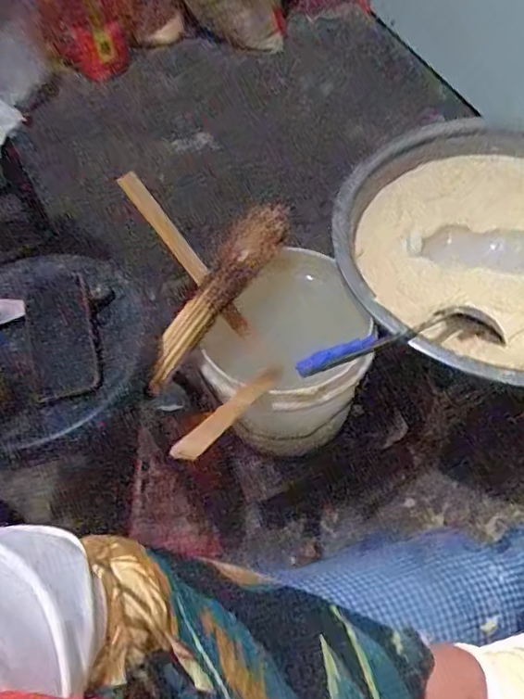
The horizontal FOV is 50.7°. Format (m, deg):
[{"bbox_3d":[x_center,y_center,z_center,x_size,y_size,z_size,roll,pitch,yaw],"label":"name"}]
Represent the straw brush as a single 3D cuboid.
[{"bbox_3d":[-0.063,-0.092,0.775,0.062,0.089,0.331,27,57,21],"label":"straw brush"}]

